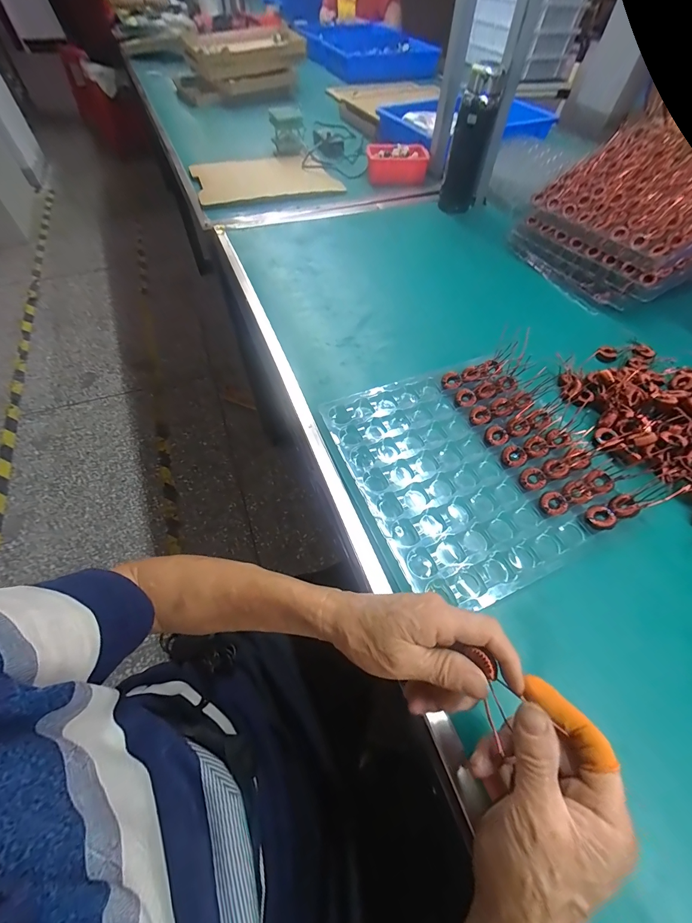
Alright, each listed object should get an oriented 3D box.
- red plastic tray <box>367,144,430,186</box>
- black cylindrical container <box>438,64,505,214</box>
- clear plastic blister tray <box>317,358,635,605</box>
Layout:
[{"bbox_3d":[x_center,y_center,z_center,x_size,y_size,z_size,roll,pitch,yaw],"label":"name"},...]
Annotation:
[{"bbox_3d":[0.139,-0.801,0.941,0.164,0.065,0.111,1,57,1],"label":"red plastic tray"},{"bbox_3d":[0.261,-0.664,0.738,0.077,0.222,0.066,14,58,9],"label":"black cylindrical container"},{"bbox_3d":[0.143,0.001,0.416,0.262,0.023,0.278,-21,59,-13],"label":"clear plastic blister tray"}]

